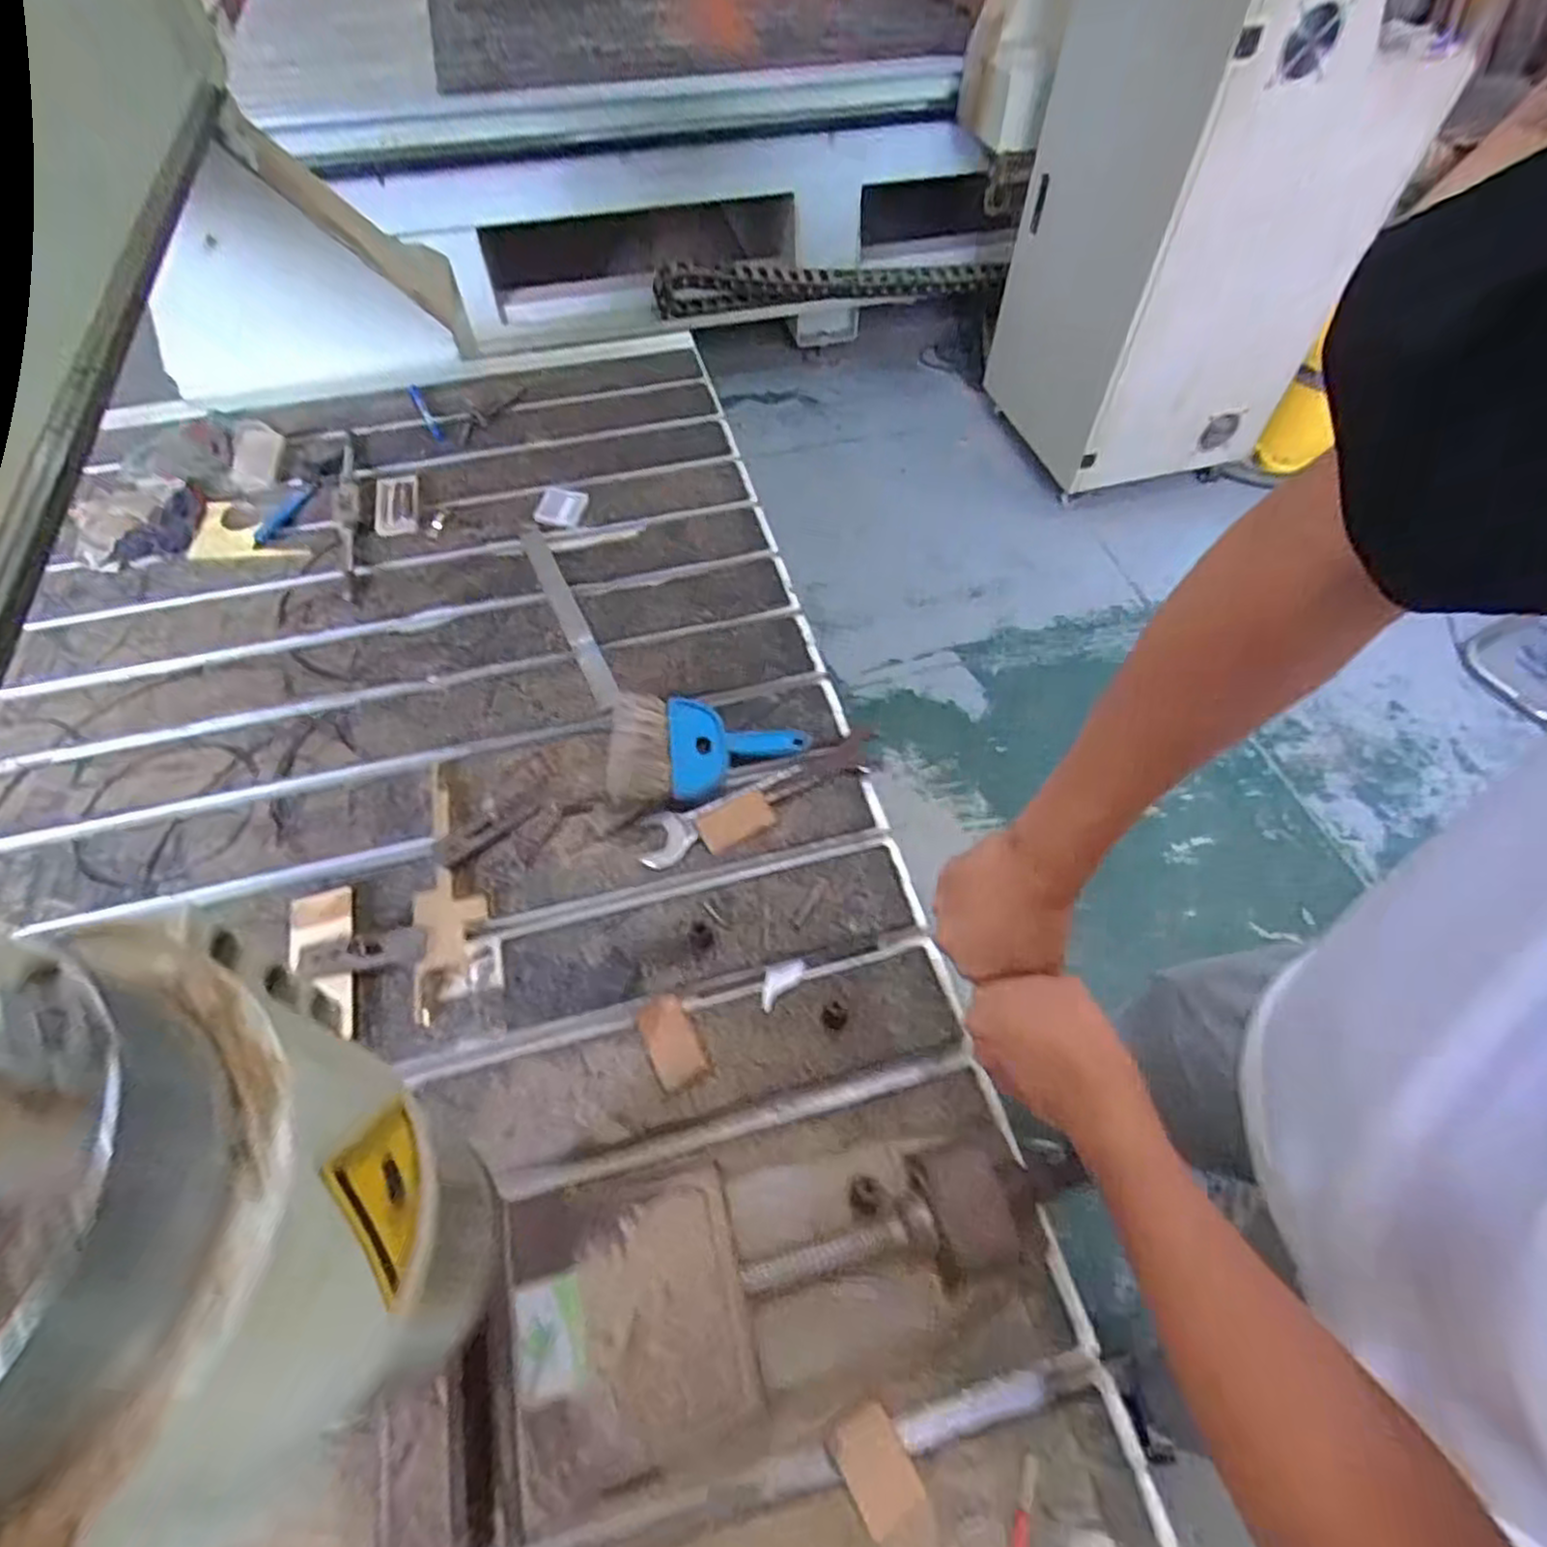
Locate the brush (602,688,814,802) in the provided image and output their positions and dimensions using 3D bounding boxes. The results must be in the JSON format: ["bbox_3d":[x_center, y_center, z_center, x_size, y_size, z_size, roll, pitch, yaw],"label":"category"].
[{"bbox_3d":[-0.060,-0.027,0.715,0.186,0.045,0.133,-3,57,-2],"label":"brush"}]

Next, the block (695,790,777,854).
[{"bbox_3d":[-0.034,0.042,0.691,0.067,0.010,0.038,-26,60,-16],"label":"block"}]

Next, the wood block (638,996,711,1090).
[{"bbox_3d":[-0.079,0.207,0.588,0.036,0.006,0.069,-23,60,-14],"label":"wood block"}]

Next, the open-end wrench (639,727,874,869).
[{"bbox_3d":[-0.011,0.017,0.710,0.244,0.011,0.045,-24,60,-15],"label":"open-end wrench"}]

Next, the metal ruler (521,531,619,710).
[{"bbox_3d":[-0.229,-0.182,0.843,0.027,0.008,0.299,-23,59,-14],"label":"metal ruler"}]

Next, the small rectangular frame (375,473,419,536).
[{"bbox_3d":[-0.469,-0.339,0.947,0.049,0.013,0.111,-9,57,-5],"label":"small rectangular frame"}]

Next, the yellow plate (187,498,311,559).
[{"bbox_3d":[-0.626,-0.296,0.920,0.154,0.011,0.096,2,57,2],"label":"yellow plate"}]

